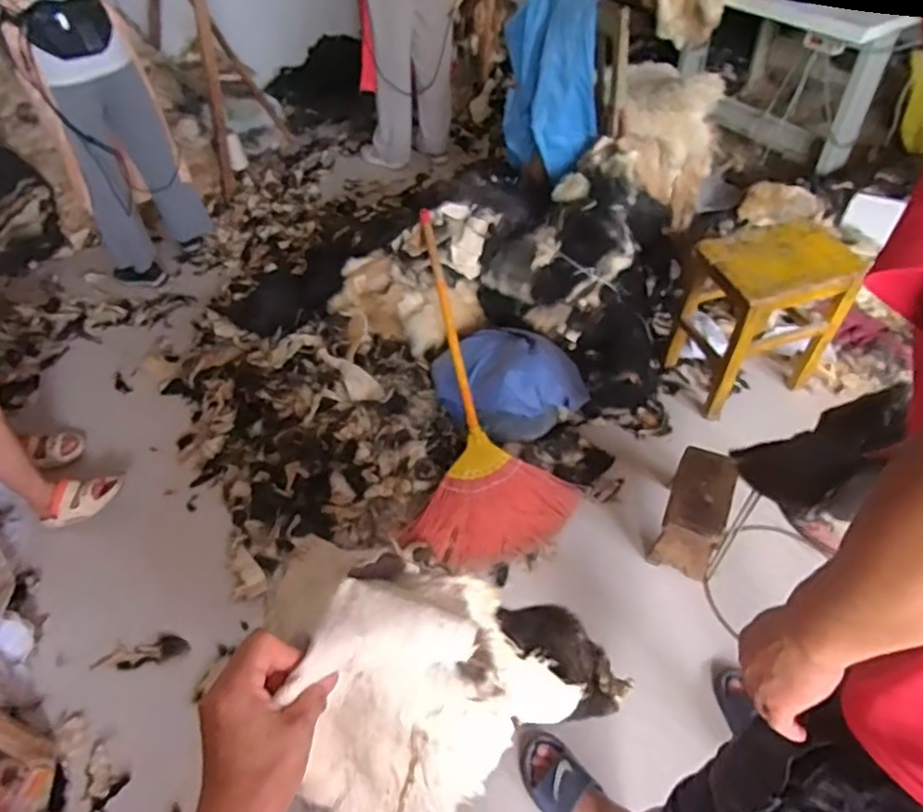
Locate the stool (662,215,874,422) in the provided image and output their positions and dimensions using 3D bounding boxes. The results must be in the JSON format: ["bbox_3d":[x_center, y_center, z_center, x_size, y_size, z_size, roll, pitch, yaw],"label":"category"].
[{"bbox_3d":[0.780,-0.249,1.653,0.329,0.431,0.274,-15,51,-9],"label":"stool"}]

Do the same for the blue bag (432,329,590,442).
[{"bbox_3d":[0.127,-0.068,1.628,0.380,0.232,0.260,-11,50,-6],"label":"blue bag"}]

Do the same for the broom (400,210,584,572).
[{"bbox_3d":[0.011,-0.059,1.596,0.410,0.083,0.903,-12,83,-4],"label":"broom"}]

